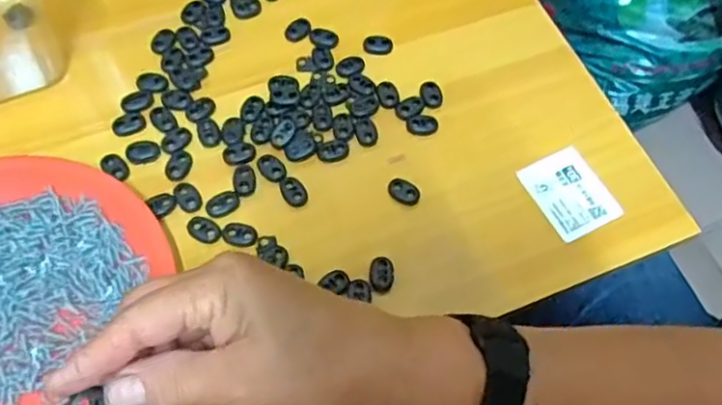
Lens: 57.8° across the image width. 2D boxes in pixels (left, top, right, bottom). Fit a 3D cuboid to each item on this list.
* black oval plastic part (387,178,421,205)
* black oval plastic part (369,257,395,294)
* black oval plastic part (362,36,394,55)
[{"bbox_3d":[0.029,-0.008,0.431,0.023,0.004,0.016,31,62,8],"label":"black oval plastic part"},{"bbox_3d":[0.013,0.044,0.402,0.015,0.004,0.023,7,61,-5],"label":"black oval plastic part"},{"bbox_3d":[0.013,-0.117,0.485,0.022,0.004,0.014,5,61,-6],"label":"black oval plastic part"}]

